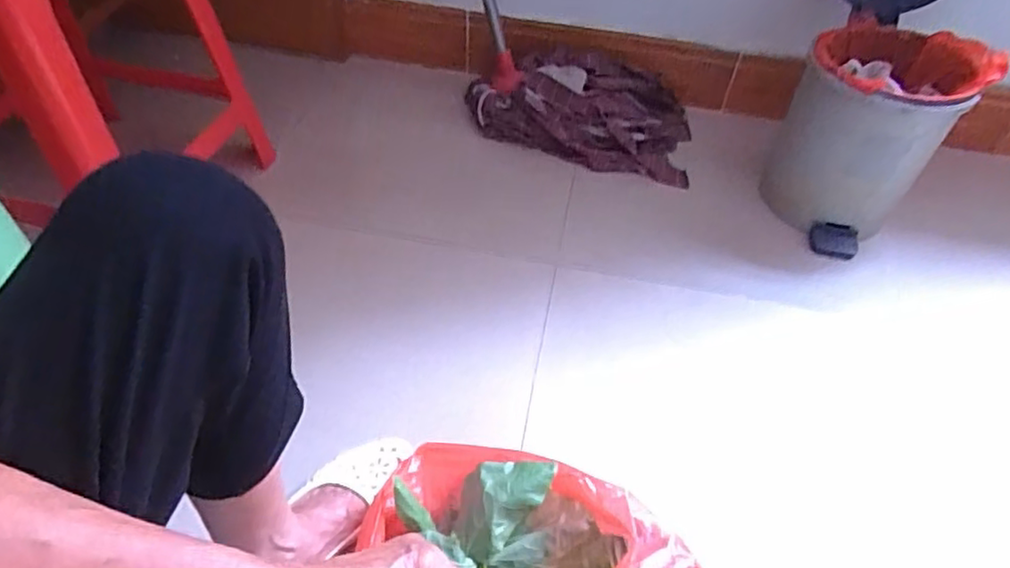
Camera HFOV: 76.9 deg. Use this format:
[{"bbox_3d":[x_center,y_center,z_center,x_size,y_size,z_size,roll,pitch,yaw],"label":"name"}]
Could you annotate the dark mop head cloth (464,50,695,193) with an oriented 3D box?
[{"bbox_3d":[0.131,-0.314,1.133,0.404,0.094,0.229,11,48,6],"label":"dark mop head cloth"}]

